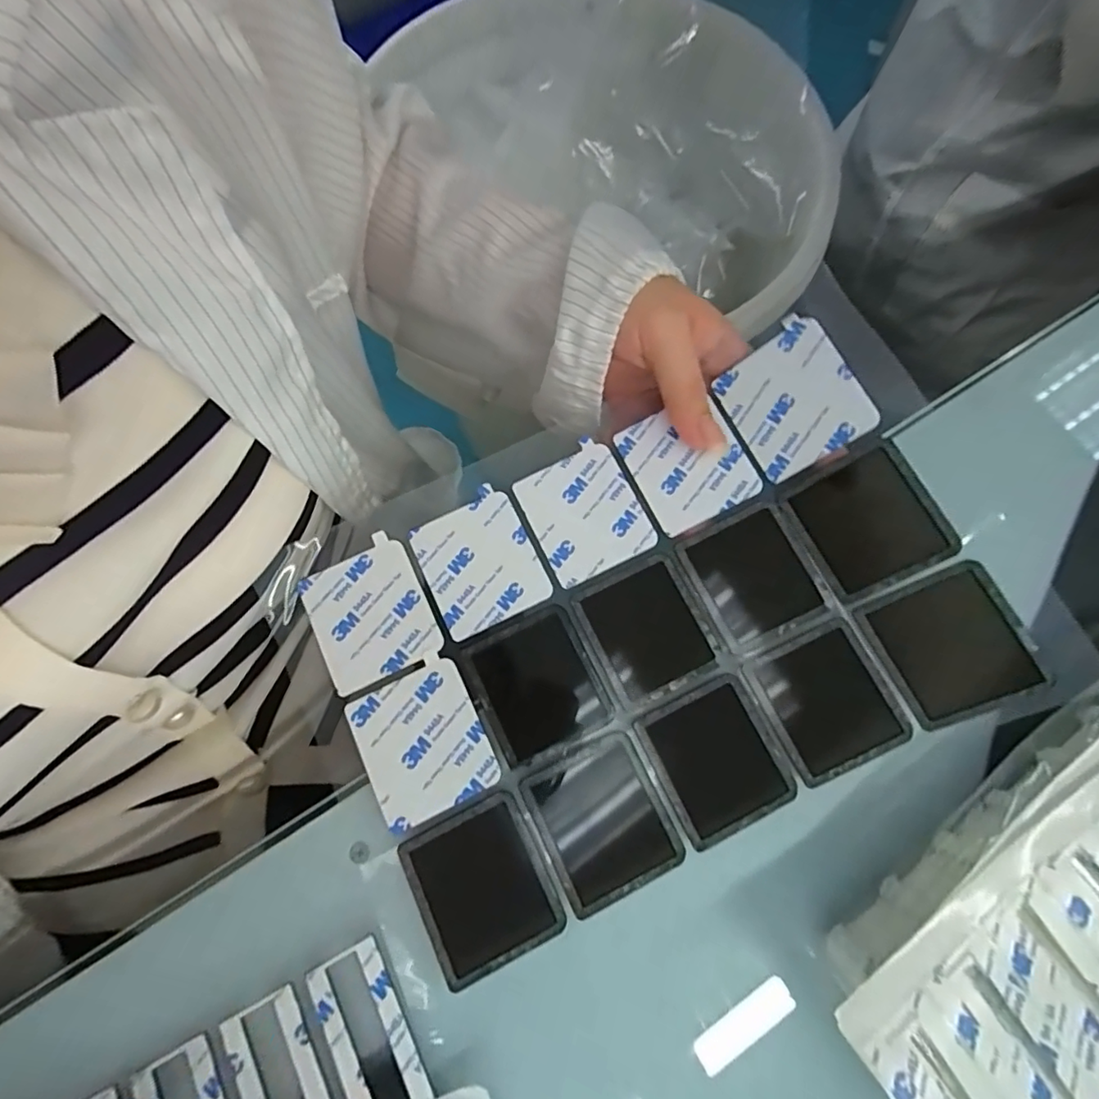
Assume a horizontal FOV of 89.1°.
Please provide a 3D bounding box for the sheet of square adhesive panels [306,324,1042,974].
[{"bbox_3d":[0.038,0.033,0.229,0.245,0.043,0.169,-26,76,-7],"label":"sheet of square adhesive panels"}]

